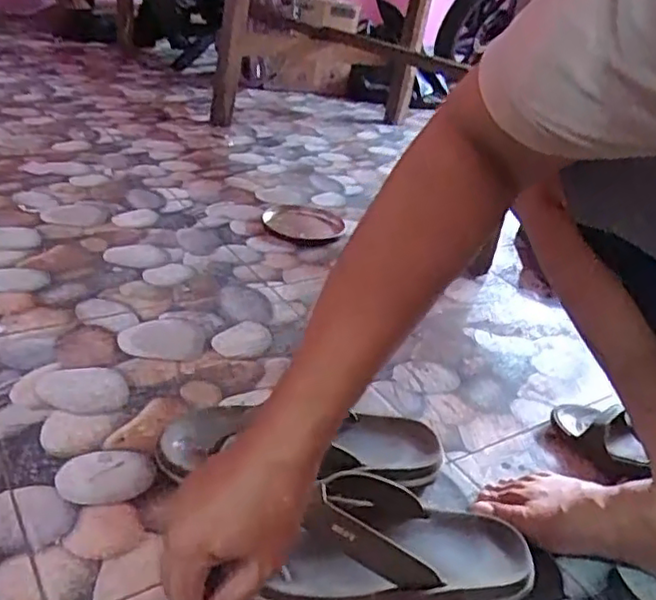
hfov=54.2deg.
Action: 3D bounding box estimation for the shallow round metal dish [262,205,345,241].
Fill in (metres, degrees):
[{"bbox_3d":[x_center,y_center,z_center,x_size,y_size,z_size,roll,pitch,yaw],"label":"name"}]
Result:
[{"bbox_3d":[-0.046,-0.142,1.159,0.138,0.014,0.133,-1,30,-14],"label":"shallow round metal dish"}]

